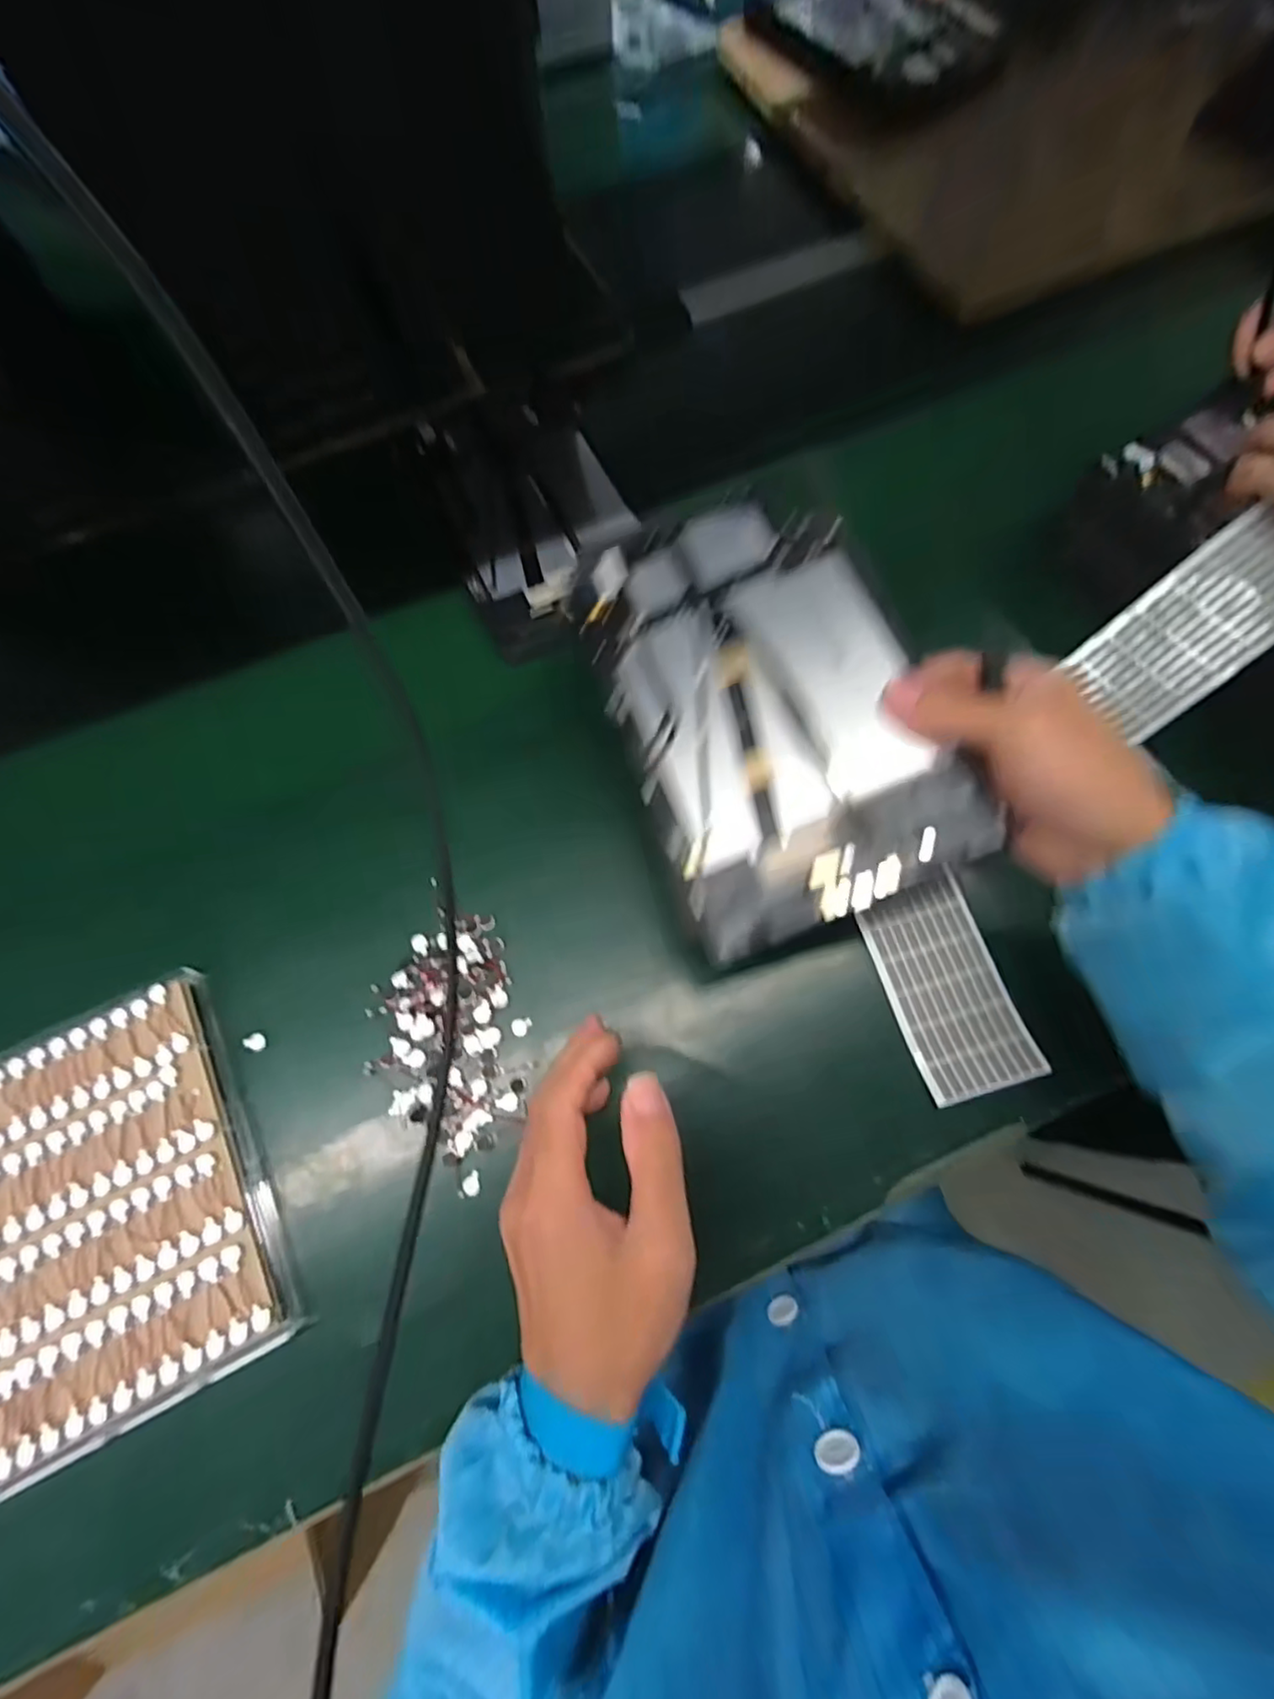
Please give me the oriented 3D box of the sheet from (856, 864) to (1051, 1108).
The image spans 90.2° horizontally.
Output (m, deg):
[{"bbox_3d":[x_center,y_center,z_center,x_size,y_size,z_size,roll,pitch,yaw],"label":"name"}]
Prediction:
[{"bbox_3d":[0.187,0.081,0.385,0.068,0.013,0.125,-15,73,-5],"label":"sheet"}]

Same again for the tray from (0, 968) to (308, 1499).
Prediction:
[{"bbox_3d":[-0.297,0.199,0.348,0.166,0.022,0.208,-29,75,-8],"label":"tray"}]

